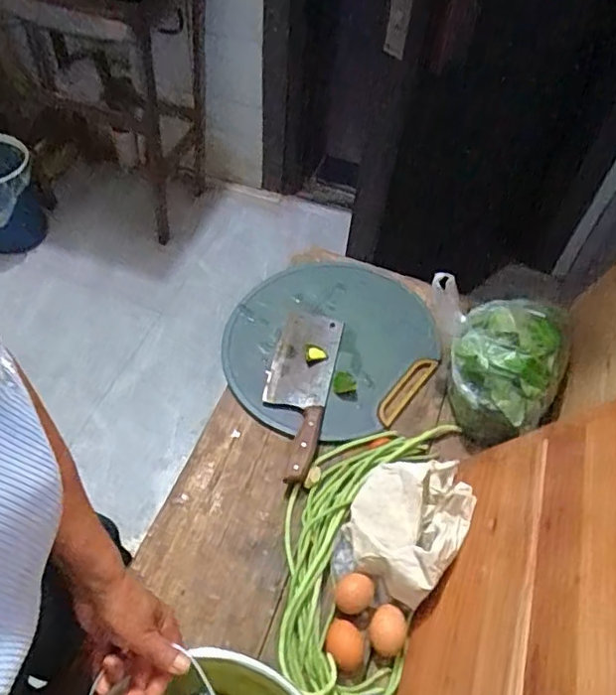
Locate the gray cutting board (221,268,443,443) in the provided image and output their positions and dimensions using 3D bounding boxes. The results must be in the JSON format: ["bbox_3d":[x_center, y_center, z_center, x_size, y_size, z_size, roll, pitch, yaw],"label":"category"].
[{"bbox_3d":[0.034,0.000,0.946,0.321,0.030,0.334,19,50,10],"label":"gray cutting board"}]

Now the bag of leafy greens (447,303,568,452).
[{"bbox_3d":[0.276,0.034,0.844,0.155,0.137,0.169,35,57,19],"label":"bag of leafy greens"}]

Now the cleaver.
[{"bbox_3d":[-0.015,0.052,0.879,0.095,0.029,0.301,13,53,4],"label":"cleaver"}]

